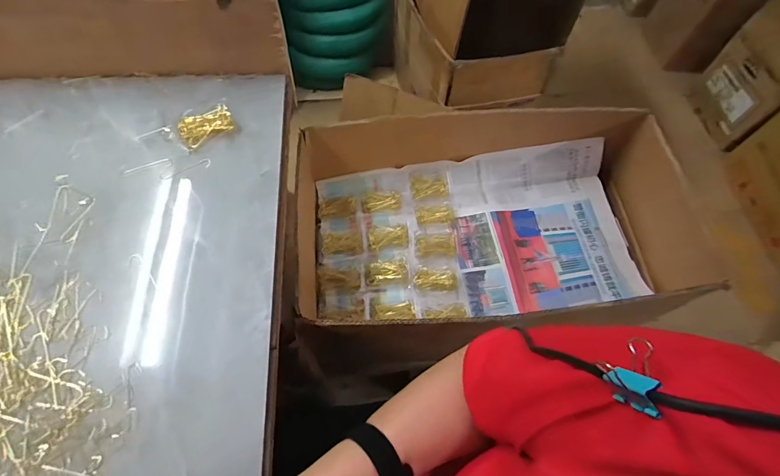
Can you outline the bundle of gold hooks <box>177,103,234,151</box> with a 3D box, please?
[{"bbox_3d":[-0.247,-0.151,0.544,0.070,0.020,0.043,-24,65,-15],"label":"bundle of gold hooks"}]

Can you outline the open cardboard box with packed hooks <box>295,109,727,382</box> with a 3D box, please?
[{"bbox_3d":[0.160,-0.039,0.696,0.640,0.158,0.356,-9,62,-8],"label":"open cardboard box with packed hooks"}]

